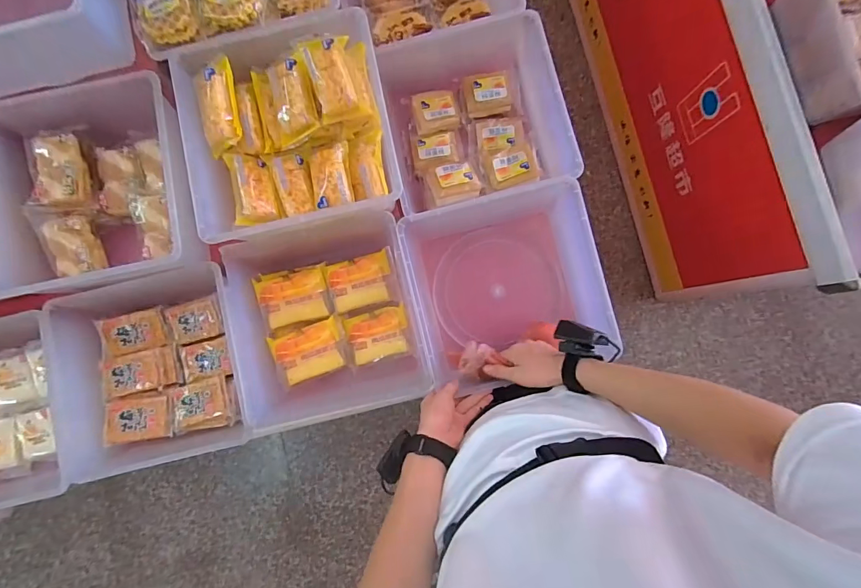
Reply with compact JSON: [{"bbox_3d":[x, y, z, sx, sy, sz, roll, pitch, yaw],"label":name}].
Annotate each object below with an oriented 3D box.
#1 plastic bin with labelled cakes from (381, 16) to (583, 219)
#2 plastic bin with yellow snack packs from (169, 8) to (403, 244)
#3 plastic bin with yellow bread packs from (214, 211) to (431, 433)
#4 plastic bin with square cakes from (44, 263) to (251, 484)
[{"bbox_3d":[0.067,-0.320,0.751,0.278,0.118,0.306,-15,85,0],"label":"plastic bin with labelled cakes"},{"bbox_3d":[-0.214,-0.247,0.649,0.294,0.087,0.288,-13,85,0],"label":"plastic bin with yellow snack packs"},{"bbox_3d":[-0.173,0.042,0.743,0.286,0.116,0.343,-12,85,0],"label":"plastic bin with yellow bread packs"},{"bbox_3d":[-0.457,0.122,0.724,0.294,0.095,0.314,-13,85,0],"label":"plastic bin with square cakes"}]

